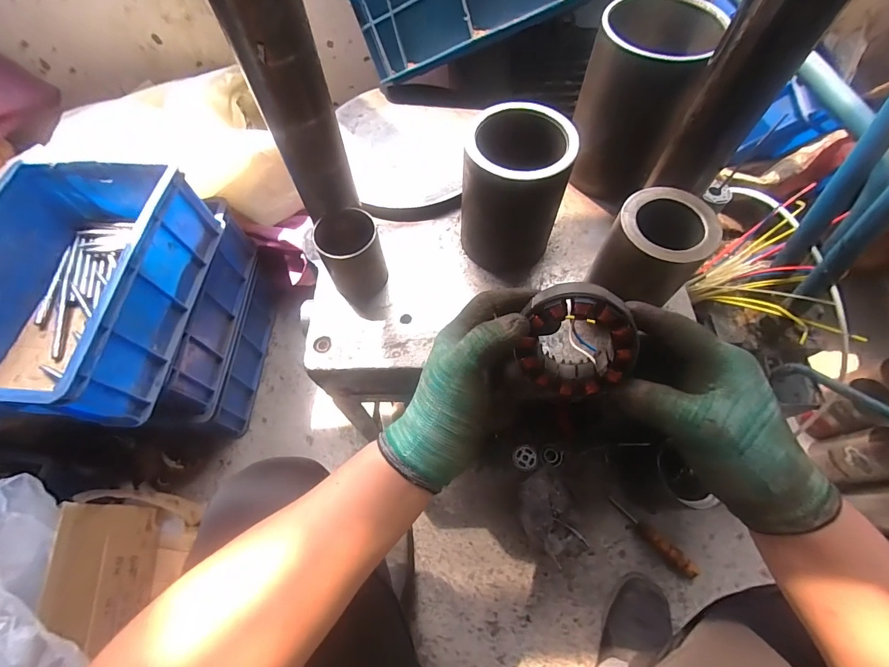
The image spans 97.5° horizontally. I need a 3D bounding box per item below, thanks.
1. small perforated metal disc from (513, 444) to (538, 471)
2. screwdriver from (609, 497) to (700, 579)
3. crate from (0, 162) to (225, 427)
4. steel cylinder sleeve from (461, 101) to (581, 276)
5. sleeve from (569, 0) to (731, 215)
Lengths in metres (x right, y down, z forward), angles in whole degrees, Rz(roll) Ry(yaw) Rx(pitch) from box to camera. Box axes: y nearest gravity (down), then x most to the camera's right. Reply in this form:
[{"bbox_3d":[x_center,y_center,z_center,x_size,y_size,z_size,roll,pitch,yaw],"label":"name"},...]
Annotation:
[{"bbox_3d":[0.171,0.262,0.824,0.050,0.008,0.050,-1,81,4],"label":"small perforated metal disc"},{"bbox_3d":[0.396,0.388,0.744,0.029,0.034,0.175,-40,69,-17],"label":"screwdriver"},{"bbox_3d":[-0.574,-0.075,0.605,0.287,0.137,0.396,3,64,3],"label":"crate"},{"bbox_3d":[0.081,-0.157,0.451,0.099,0.152,0.112,25,67,13],"label":"steel cylinder sleeve"},{"bbox_3d":[0.225,-0.287,0.493,0.105,0.175,0.119,20,66,11],"label":"sleeve"}]

